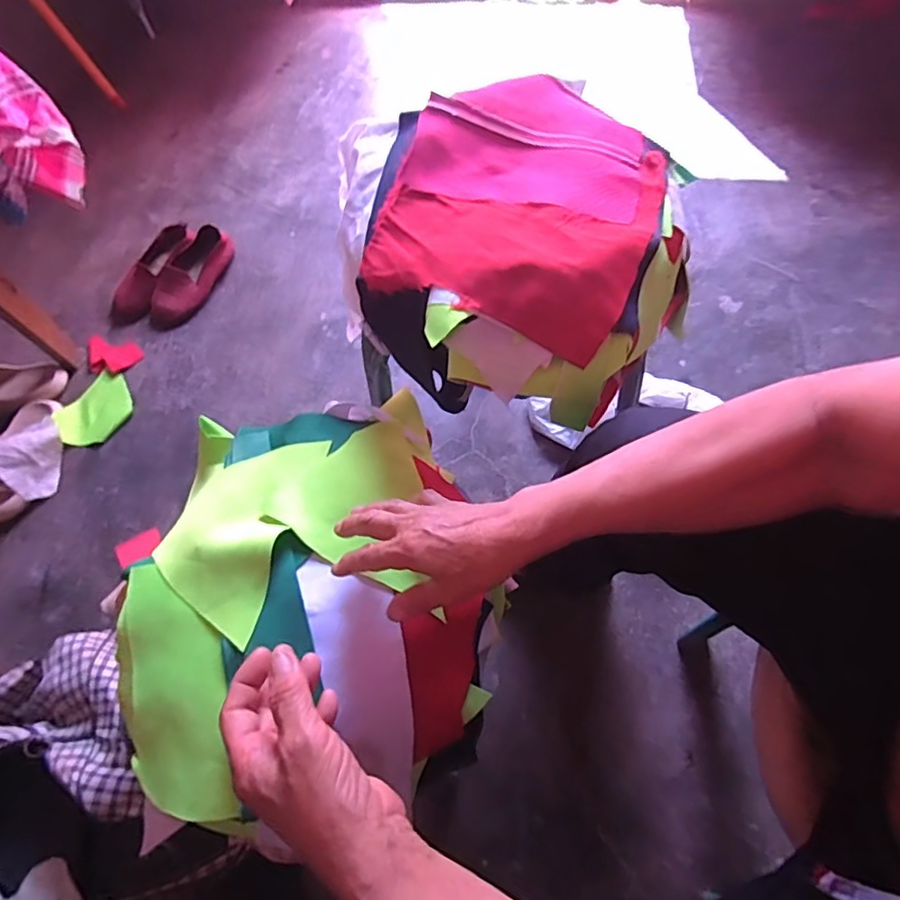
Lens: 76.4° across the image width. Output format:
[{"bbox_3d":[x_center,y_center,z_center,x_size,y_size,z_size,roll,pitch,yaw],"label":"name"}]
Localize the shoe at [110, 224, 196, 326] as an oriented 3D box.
[{"bbox_3d":[-0.540,-0.321,1.044,0.078,0.052,0.218,14,63,10],"label":"shoe"}]

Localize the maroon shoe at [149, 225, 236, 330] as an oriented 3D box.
[{"bbox_3d":[-0.473,-0.314,1.028,0.084,0.055,0.210,23,65,14],"label":"maroon shoe"}]

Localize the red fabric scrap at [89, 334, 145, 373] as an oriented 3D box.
[{"bbox_3d":[-0.585,-0.166,0.991,0.098,0.005,0.073,5,62,5],"label":"red fabric scrap"}]

